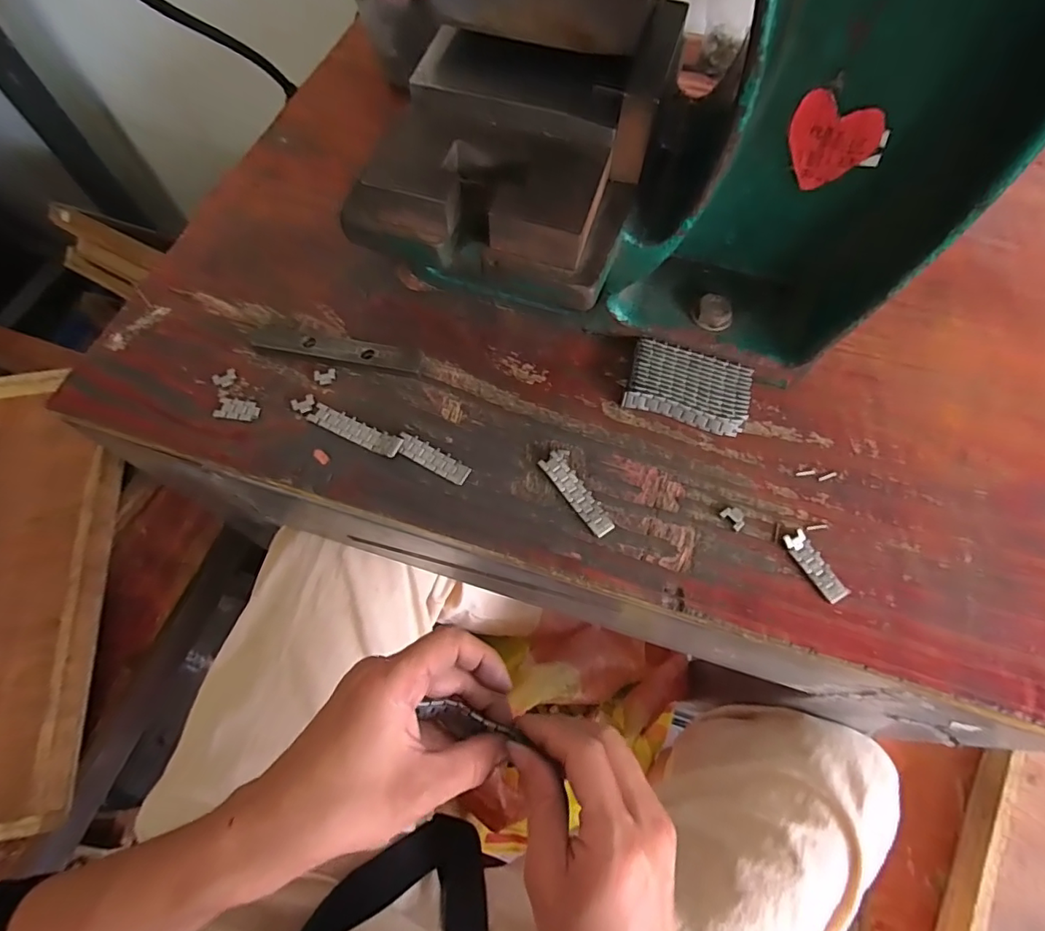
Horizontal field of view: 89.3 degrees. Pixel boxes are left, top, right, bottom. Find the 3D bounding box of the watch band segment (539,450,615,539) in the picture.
[{"bbox_3d":[0.031,0.014,0.285,0.016,0.005,0.051,-32,70,-14],"label":"watch band segment"}]

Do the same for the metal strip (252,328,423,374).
[{"bbox_3d":[-0.110,-0.071,0.319,0.100,0.007,0.018,10,65,3],"label":"metal strip"}]

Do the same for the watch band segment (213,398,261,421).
[{"bbox_3d":[-0.163,-0.032,0.303,0.023,0.004,0.013,8,66,3],"label":"watch band segment"}]

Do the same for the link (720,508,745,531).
[{"bbox_3d":[0.113,0.027,0.280,0.011,0.004,0.012,-33,71,-15],"label":"link"}]

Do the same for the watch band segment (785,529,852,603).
[{"bbox_3d":[0.149,0.051,0.269,0.013,0.004,0.038,-28,69,-13],"label":"watch band segment"}]

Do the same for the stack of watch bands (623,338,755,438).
[{"bbox_3d":[0.096,-0.045,0.308,0.068,0.013,0.042,18,67,7],"label":"stack of watch bands"}]

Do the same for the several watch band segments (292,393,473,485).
[{"bbox_3d":[-0.080,-0.016,0.296,0.108,0.005,0.017,22,67,8],"label":"several watch band segments"}]

